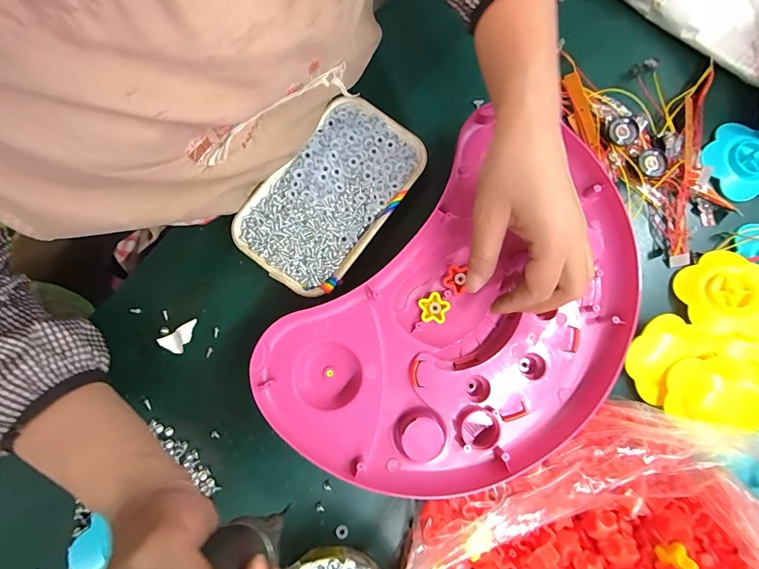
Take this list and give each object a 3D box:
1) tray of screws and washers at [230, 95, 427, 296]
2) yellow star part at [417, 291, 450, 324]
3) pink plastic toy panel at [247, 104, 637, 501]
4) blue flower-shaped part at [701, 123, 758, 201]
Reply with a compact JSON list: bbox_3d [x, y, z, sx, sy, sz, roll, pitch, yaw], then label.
[{"bbox_3d":[-0.043,-0.080,0.342,0.102,0.032,0.173,37,83,2],"label":"tray of screws and washers"},{"bbox_3d":[0.048,0.020,0.321,0.025,0.004,0.026,-14,84,-5],"label":"yellow star part"},{"bbox_3d":[0.077,0.032,0.312,0.225,0.042,0.322,42,82,8],"label":"pink plastic toy panel"},{"bbox_3d":[0.362,-0.120,0.372,0.064,0.016,0.075,-39,87,-7],"label":"blue flower-shaped part"}]

